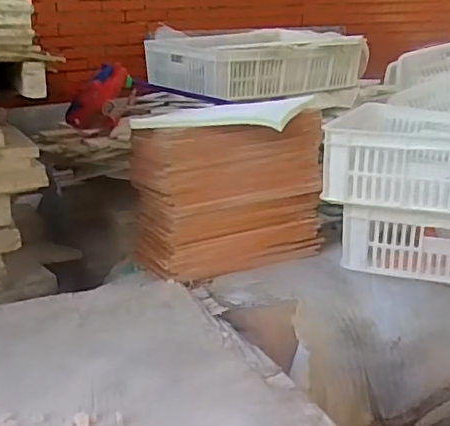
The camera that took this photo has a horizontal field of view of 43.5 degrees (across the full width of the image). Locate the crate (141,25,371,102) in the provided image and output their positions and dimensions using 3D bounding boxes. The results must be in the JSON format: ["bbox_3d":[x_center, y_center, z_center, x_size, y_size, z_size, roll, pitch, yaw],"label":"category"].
[{"bbox_3d":[0.106,-0.467,1.749,0.589,0.169,0.386,-12,21,-27],"label":"crate"}]

